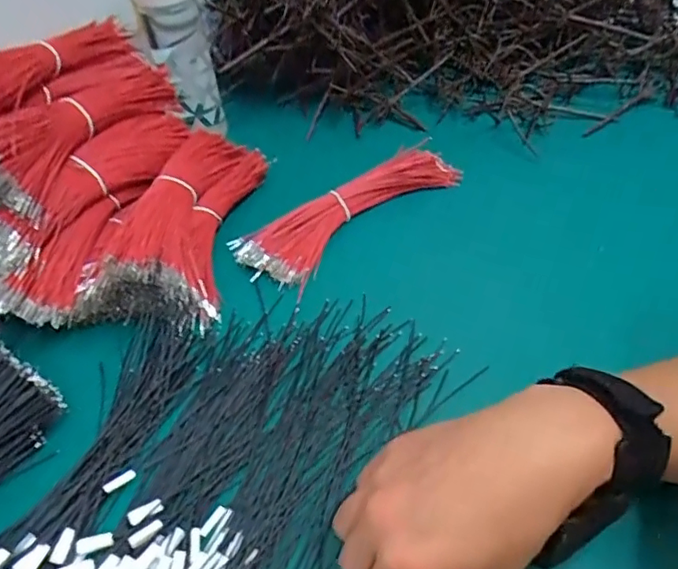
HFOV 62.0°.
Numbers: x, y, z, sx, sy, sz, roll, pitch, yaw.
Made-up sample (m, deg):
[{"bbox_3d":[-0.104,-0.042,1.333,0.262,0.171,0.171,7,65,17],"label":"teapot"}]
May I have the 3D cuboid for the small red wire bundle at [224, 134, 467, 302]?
[{"bbox_3d":[0.017,-0.068,0.526,0.230,0.022,0.079,-29,51,-22],"label":"small red wire bundle"}]

